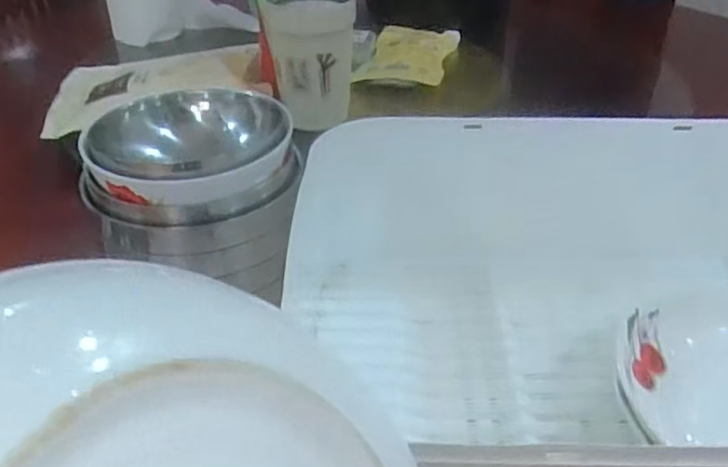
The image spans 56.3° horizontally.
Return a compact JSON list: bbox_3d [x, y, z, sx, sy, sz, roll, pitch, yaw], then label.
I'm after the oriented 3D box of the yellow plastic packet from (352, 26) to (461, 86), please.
[{"bbox_3d":[0.060,-0.240,0.897,0.111,0.024,0.194,8,36,12],"label":"yellow plastic packet"}]

